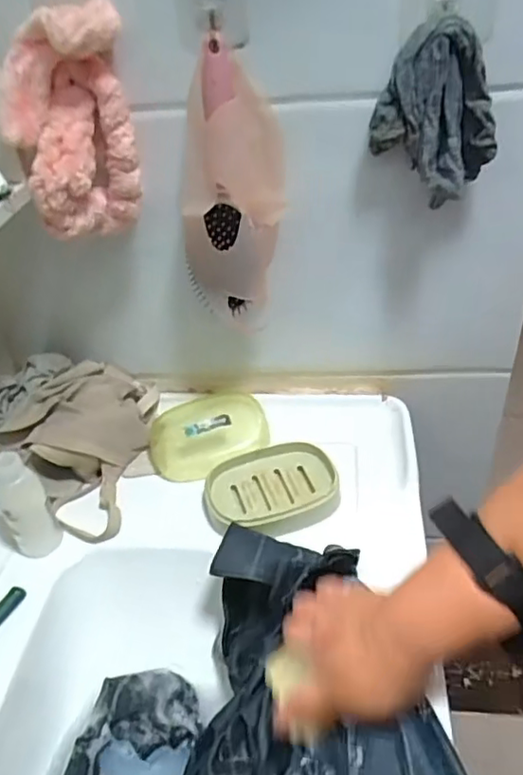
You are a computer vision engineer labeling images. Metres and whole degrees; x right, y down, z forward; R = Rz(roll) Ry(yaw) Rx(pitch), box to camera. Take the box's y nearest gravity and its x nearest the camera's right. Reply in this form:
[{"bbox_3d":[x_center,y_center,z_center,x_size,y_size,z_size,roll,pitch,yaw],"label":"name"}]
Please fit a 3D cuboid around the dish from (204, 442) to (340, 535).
[{"bbox_3d":[0.012,0.103,0.609,0.131,0.027,0.101,-13,38,-12],"label":"dish"}]

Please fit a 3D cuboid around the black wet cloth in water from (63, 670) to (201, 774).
[{"bbox_3d":[-0.120,0.317,0.498,0.098,0.031,0.168,8,39,16],"label":"black wet cloth in water"}]

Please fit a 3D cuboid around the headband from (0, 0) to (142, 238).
[{"bbox_3d":[-0.152,-0.209,0.490,0.097,0.167,0.054,-16,38,-15],"label":"headband"}]

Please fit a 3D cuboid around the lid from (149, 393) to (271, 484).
[{"bbox_3d":[-0.059,0.051,0.674,0.132,0.041,0.098,-11,37,-9],"label":"lid"}]

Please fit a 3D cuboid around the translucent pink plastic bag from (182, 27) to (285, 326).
[{"bbox_3d":[-0.025,-0.169,0.547,0.094,0.232,0.043,-8,37,-5],"label":"translucent pink plastic bag"}]

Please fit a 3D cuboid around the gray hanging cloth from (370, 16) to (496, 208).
[{"bbox_3d":[0.142,-0.224,0.494,0.099,0.127,0.044,4,38,10],"label":"gray hanging cloth"}]

